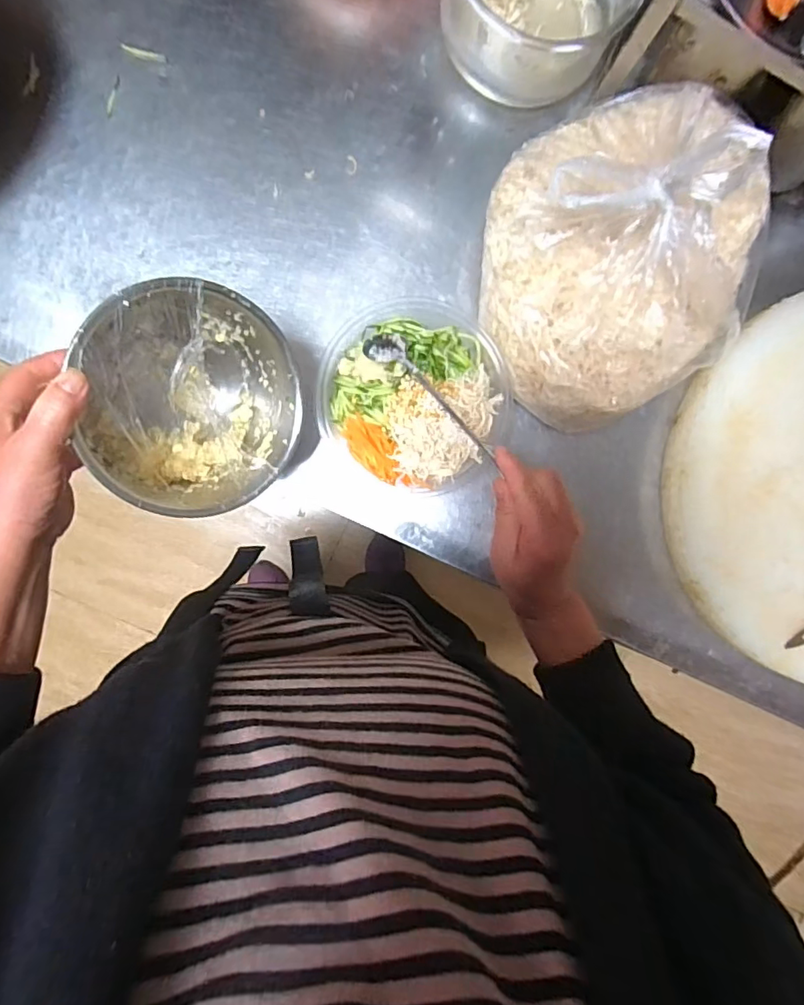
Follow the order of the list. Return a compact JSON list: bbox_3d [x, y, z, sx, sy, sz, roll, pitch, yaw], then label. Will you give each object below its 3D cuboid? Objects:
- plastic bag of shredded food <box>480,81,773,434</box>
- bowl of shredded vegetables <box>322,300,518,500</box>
[{"bbox_3d":[0.190,-0.215,0.443,0.251,0.158,0.248,-29,94,-4],"label":"plastic bag of shredded food"},{"bbox_3d":[0.013,-0.095,0.482,0.163,0.080,0.159,0,91,-6],"label":"bowl of shredded vegetables"}]

